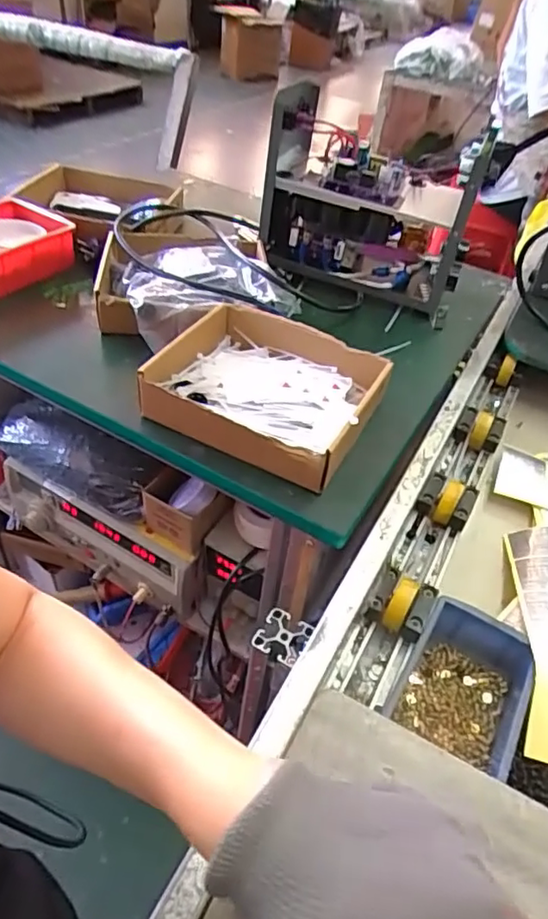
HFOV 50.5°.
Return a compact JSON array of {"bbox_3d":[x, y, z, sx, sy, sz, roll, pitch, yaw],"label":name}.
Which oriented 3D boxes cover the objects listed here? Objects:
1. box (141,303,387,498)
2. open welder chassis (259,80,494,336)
[{"bbox_3d":[-0.012,-0.081,0.621,0.233,0.047,0.187,24,45,17],"label":"box"},{"bbox_3d":[0.127,-0.349,0.807,0.270,0.219,0.172,12,43,5],"label":"open welder chassis"}]

